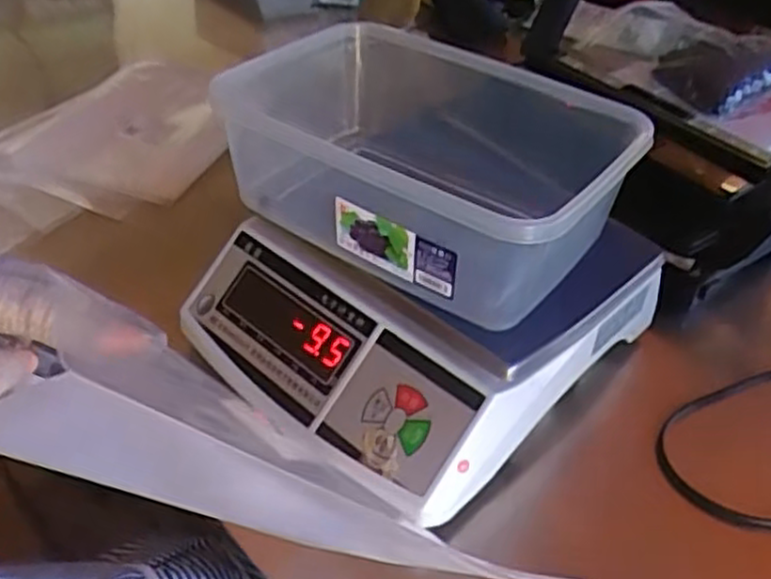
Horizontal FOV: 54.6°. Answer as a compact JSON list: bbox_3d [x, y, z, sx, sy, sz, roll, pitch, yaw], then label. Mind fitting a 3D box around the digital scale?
[{"bbox_3d":[0.017,0.005,0.577,0.267,0.087,0.274,-32,50,-33],"label":"digital scale"}]

